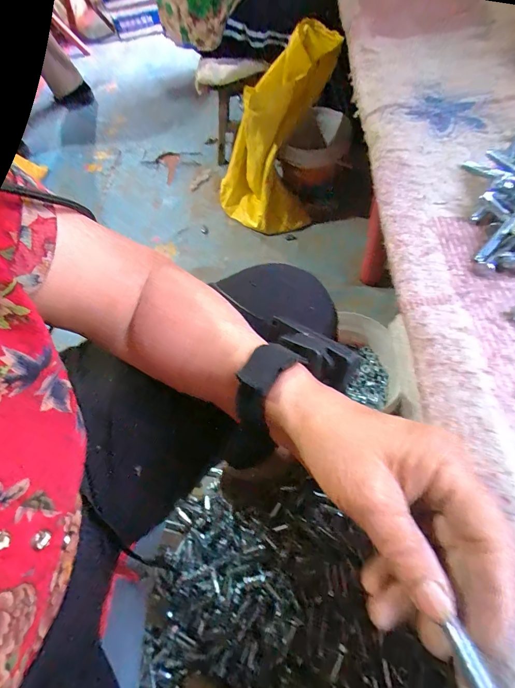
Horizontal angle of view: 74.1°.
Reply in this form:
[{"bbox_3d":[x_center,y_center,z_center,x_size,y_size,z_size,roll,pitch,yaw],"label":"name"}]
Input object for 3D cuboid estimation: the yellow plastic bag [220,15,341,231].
[{"bbox_3d":[0.028,-0.553,0.926,0.192,0.490,0.300,-24,57,-37],"label":"yellow plastic bag"}]

